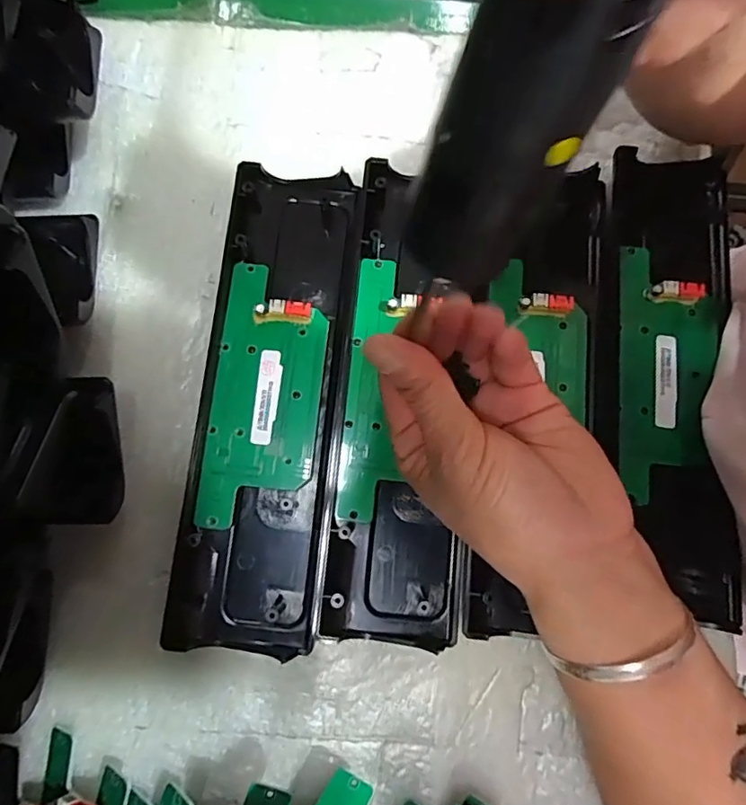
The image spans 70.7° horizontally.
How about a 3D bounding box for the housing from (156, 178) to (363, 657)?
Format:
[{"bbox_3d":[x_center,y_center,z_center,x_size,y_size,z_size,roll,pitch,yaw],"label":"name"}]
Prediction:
[{"bbox_3d":[-0.055,-0.005,0.274,0.069,0.015,0.245,5,79,0],"label":"housing"}]

